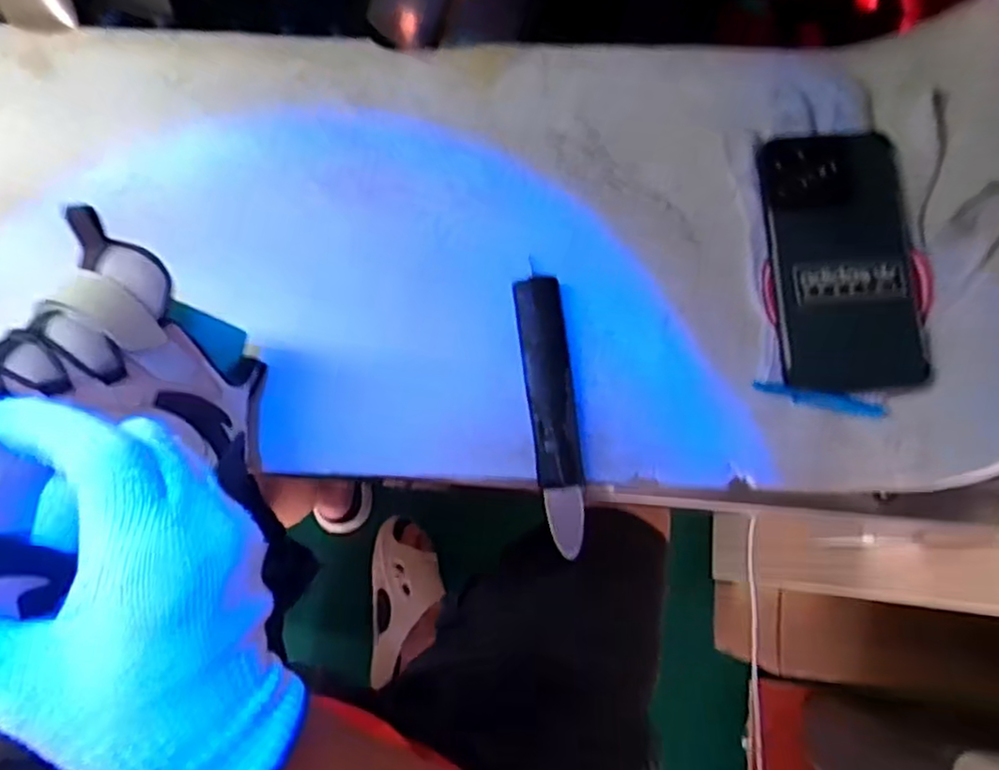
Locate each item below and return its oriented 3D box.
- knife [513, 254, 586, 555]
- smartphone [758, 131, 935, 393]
[{"bbox_3d":[0.032,0.014,0.415,0.029,0.015,0.165,-6,76,-1],"label":"knife"},{"bbox_3d":[0.206,-0.077,0.418,0.080,0.015,0.159,-4,76,12],"label":"smartphone"}]

